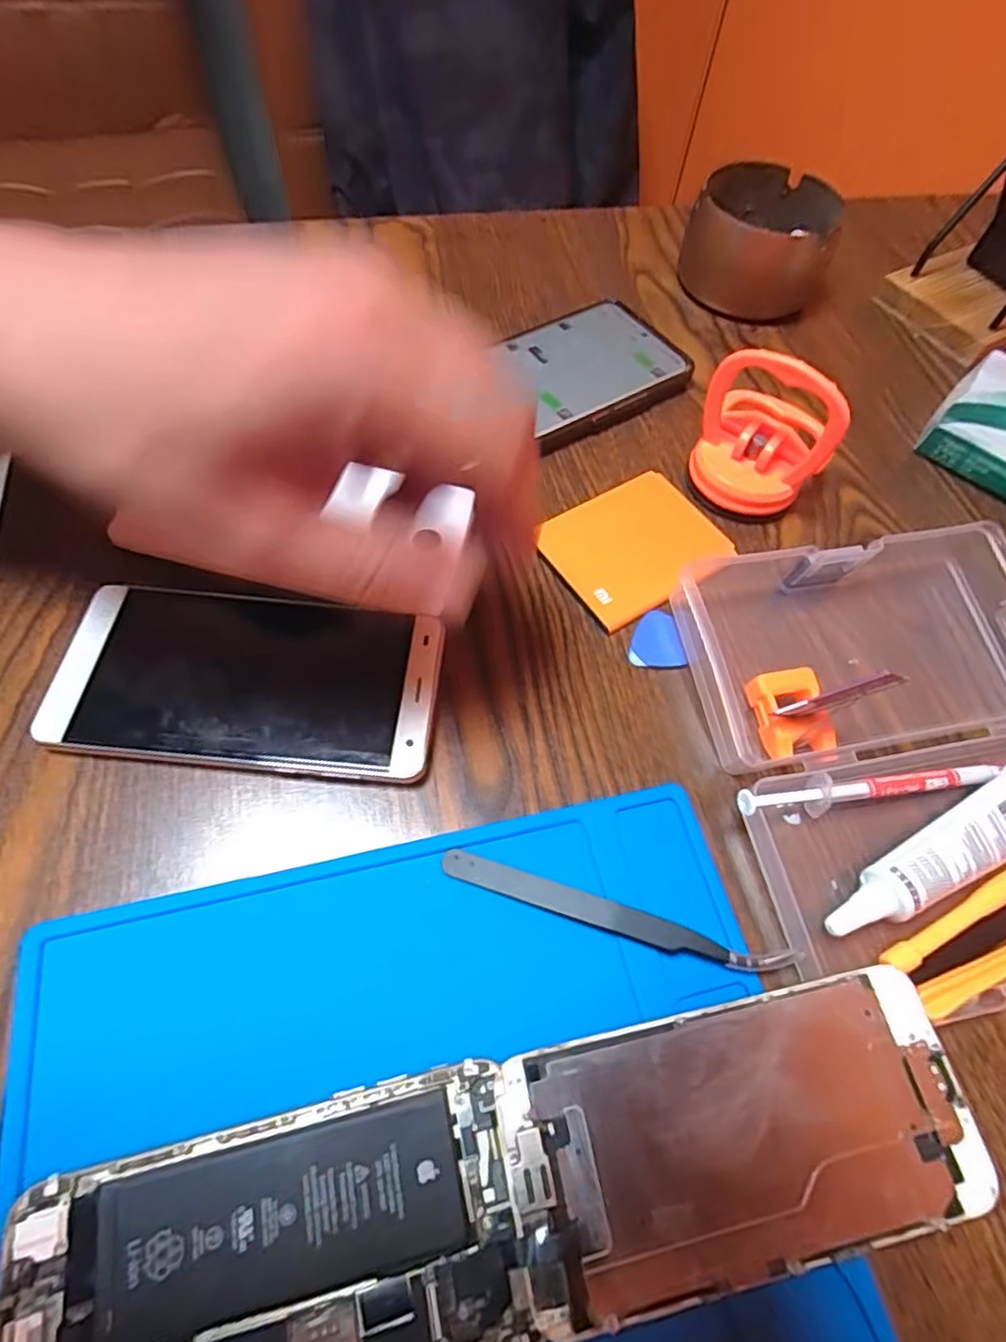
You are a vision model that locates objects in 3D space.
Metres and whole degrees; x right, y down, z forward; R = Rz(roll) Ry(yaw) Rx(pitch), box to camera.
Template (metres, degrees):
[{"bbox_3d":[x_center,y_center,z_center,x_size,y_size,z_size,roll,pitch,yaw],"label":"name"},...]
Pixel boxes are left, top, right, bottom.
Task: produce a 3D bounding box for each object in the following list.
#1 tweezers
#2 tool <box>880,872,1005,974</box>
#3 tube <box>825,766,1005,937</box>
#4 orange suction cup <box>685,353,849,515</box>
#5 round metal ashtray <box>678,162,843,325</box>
[{"bbox_3d":[0.037,0.083,0.216,0.117,0.008,0.012,17,61,5],"label":"tweezers"},{"bbox_3d":[0.165,0.084,0.225,0.081,0.004,0.009,-22,65,-16],"label":"tool"},{"bbox_3d":[0.153,0.065,0.228,0.103,0.017,0.027,-19,64,-14],"label":"tube"},{"bbox_3d":[0.123,-0.117,0.303,0.057,0.069,0.057,2,61,-3],"label":"orange suction cup"},{"bbox_3d":[0.158,-0.267,0.401,0.088,0.048,0.089,15,61,4],"label":"round metal ashtray"}]

